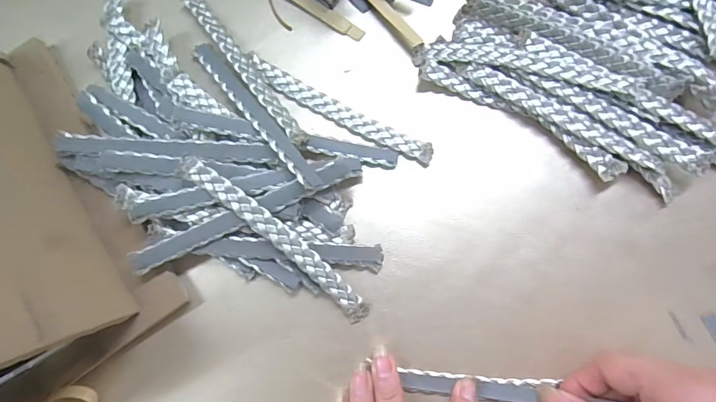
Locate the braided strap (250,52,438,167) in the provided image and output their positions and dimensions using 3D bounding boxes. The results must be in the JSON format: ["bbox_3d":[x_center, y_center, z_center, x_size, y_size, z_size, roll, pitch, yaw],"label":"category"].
[{"bbox_3d":[-0.013,-0.058,0.274,0.132,0.006,0.015,28,84,6],"label":"braided strap"}]

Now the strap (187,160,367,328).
[{"bbox_3d":[-0.045,0.022,0.248,0.135,0.005,0.015,42,86,-5],"label":"strap"}]

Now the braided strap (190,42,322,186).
[{"bbox_3d":[-0.065,-0.056,0.262,0.010,0.005,0.135,-39,69,-3],"label":"braided strap"}]

